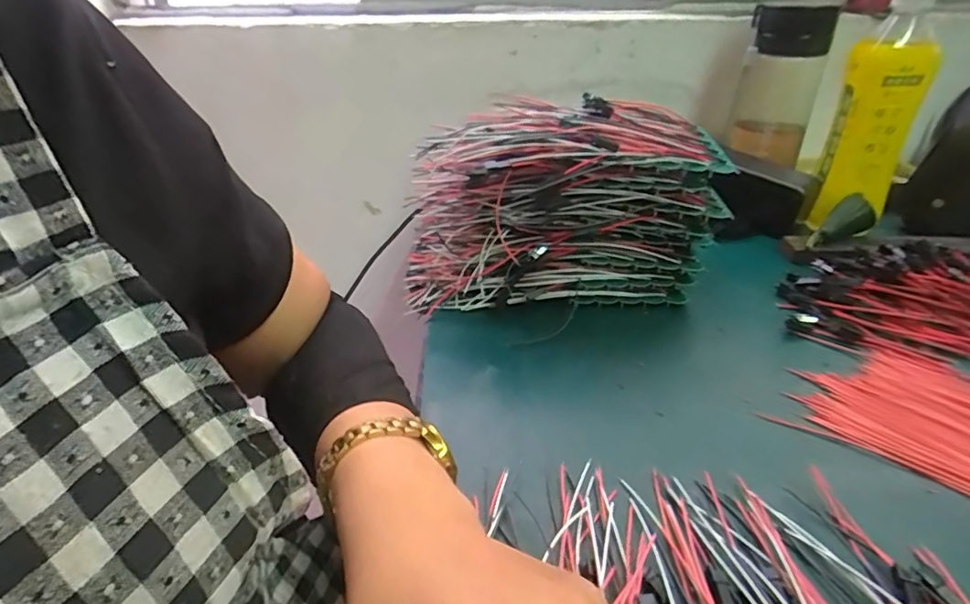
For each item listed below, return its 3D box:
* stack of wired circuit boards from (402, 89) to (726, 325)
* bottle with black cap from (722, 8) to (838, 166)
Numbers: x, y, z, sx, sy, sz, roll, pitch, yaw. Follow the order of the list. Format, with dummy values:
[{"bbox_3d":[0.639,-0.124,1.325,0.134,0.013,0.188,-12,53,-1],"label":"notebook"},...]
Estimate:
[{"bbox_3d":[0.056,-0.069,0.421,0.236,0.136,0.083,-4,31,-4],"label":"stack of wired circuit boards"},{"bbox_3d":[0.294,-0.218,0.542,0.073,0.147,0.056,12,33,23],"label":"bottle with black cap"}]

